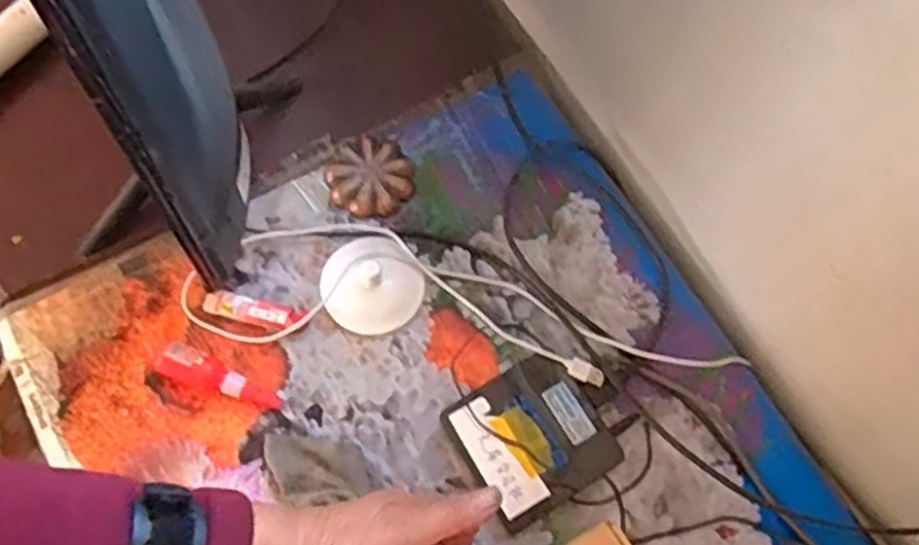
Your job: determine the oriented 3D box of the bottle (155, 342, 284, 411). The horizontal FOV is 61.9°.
[{"bbox_3d":[-0.178,0.080,0.574,0.093,0.022,0.022,26,69,-10],"label":"bottle"}]

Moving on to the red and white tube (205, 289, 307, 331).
[{"bbox_3d":[-0.161,0.030,0.597,0.073,0.016,0.018,13,68,5],"label":"red and white tube"}]

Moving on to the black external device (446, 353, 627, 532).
[{"bbox_3d":[0.054,0.122,0.567,0.096,0.028,0.100,-30,71,-12],"label":"black external device"}]

